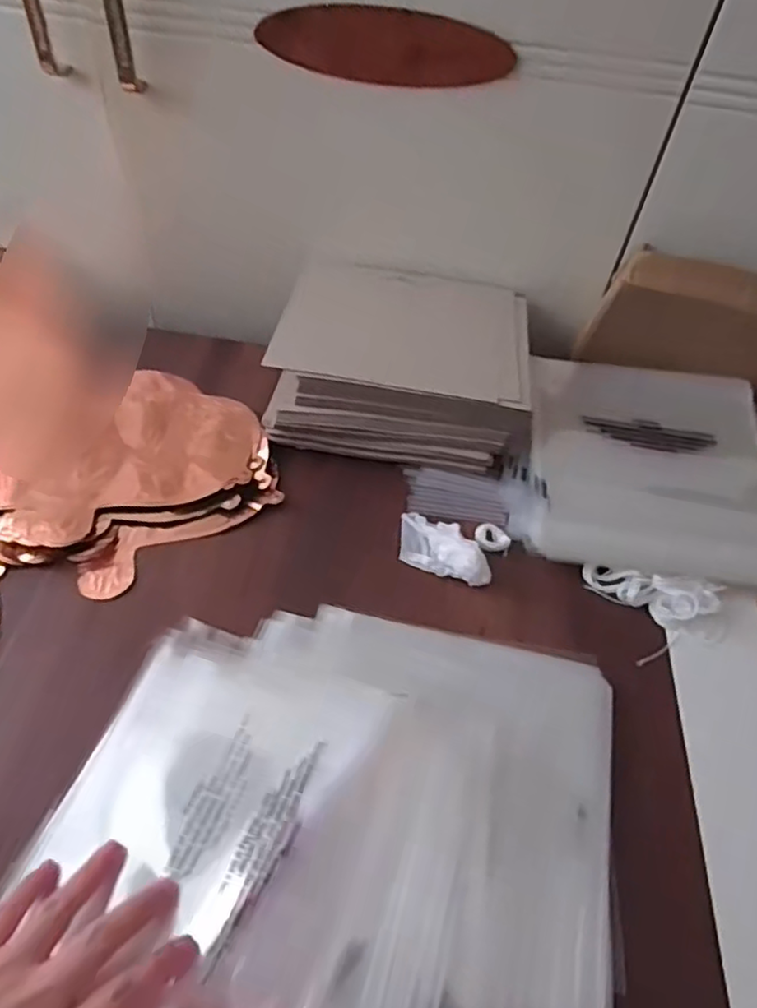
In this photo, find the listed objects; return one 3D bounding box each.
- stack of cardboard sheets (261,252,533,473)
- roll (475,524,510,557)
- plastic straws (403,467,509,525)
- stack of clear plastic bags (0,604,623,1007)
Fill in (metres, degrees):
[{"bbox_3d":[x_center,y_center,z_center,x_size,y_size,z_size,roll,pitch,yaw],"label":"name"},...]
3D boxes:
[{"bbox_3d":[0.023,-0.129,0.598,0.216,0.070,0.190,10,51,1],"label":"stack of cardboard sheets"},{"bbox_3d":[0.091,0.027,0.521,0.027,0.005,0.029,3,51,-4],"label":"roll"},{"bbox_3d":[0.065,-0.008,0.549,0.085,0.010,0.048,12,51,3],"label":"plastic straws"},{"bbox_3d":[-0.020,0.180,0.377,0.309,0.026,0.266,12,51,4],"label":"stack of clear plastic bags"}]

